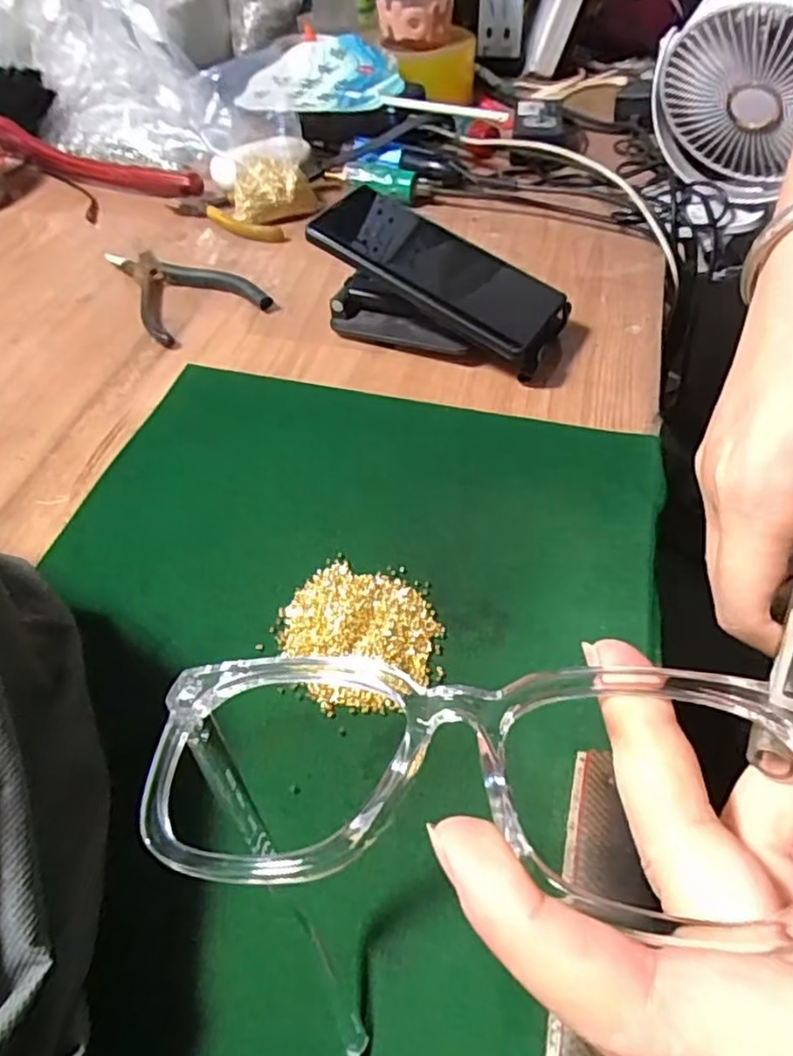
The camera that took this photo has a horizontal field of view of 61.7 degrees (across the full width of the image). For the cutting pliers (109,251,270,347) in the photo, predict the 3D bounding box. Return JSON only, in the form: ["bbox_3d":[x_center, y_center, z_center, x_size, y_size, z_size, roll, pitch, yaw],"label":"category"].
[{"bbox_3d":[-0.161,-0.188,0.507,0.086,0.016,0.125,-26,55,-17],"label":"cutting pliers"}]

